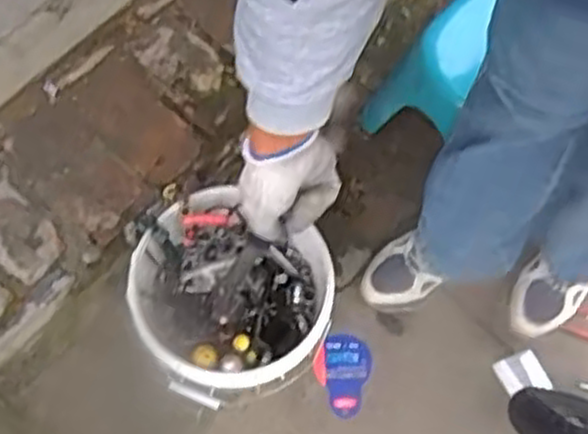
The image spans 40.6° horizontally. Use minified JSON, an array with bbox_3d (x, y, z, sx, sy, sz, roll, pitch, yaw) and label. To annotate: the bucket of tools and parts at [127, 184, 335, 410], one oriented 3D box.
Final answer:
[{"bbox_3d":[-0.095,0.133,1.145,0.259,0.239,0.252,1,72,-2],"label":"bucket of tools and parts"}]

